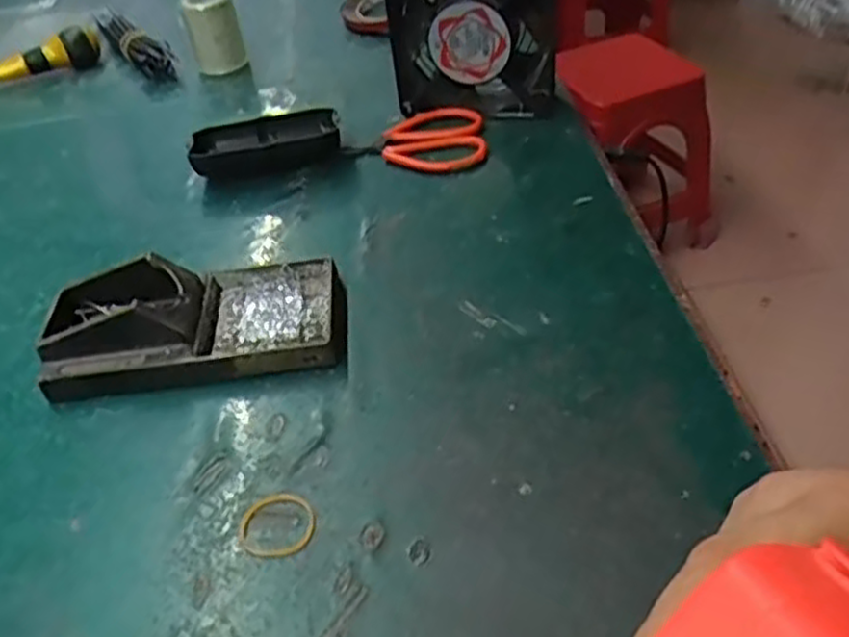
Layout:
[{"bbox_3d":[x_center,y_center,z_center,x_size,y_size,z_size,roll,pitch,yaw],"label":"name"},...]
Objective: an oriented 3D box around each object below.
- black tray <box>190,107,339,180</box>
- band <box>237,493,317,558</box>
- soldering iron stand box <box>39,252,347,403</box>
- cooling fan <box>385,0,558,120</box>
[{"bbox_3d":[-0.118,-0.129,0.568,0.109,0.027,0.050,-8,42,-1],"label":"black tray"},{"bbox_3d":[-0.066,0.092,0.339,0.035,0.004,0.033,-4,42,3],"label":"band"},{"bbox_3d":[-0.129,-0.003,0.424,0.168,0.040,0.089,-10,42,-4],"label":"soldering iron stand box"},{"bbox_3d":[0.038,-0.209,0.564,0.126,0.120,0.043,8,44,15],"label":"cooling fan"}]

